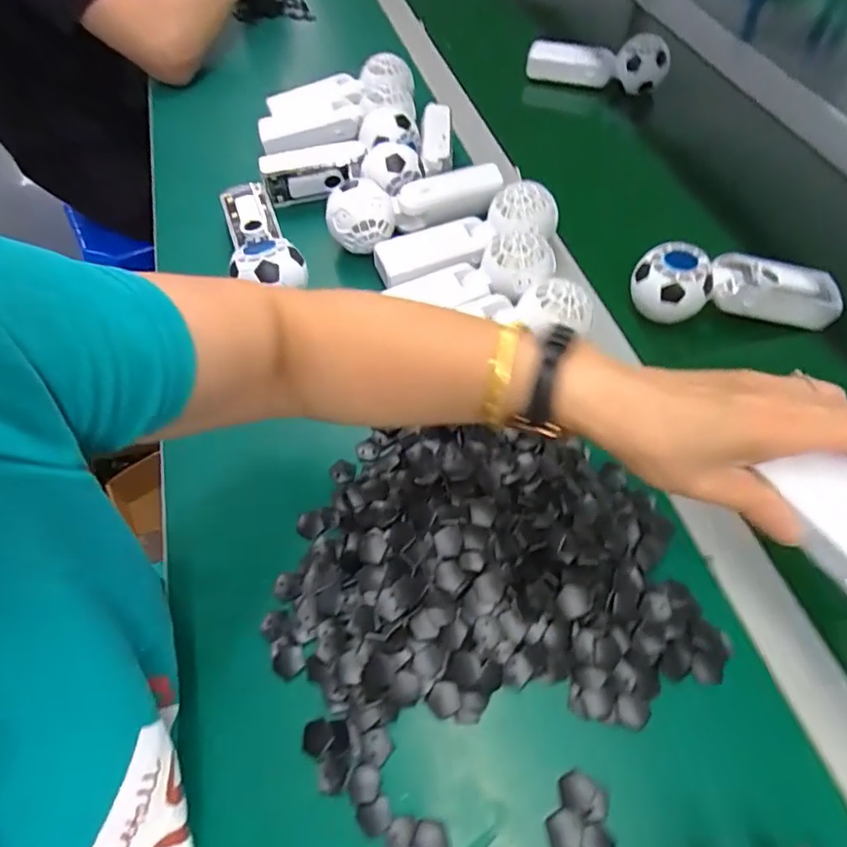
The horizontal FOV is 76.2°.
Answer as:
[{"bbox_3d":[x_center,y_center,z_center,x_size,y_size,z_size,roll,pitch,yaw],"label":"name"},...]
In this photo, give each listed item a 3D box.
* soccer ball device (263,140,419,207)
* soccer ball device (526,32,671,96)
[{"bbox_3d":[-0.080,-0.250,0.535,0.158,0.046,0.058,2,56,16],"label":"soccer ball device"},{"bbox_3d":[0.223,-0.464,0.690,0.175,0.054,0.051,12,57,7],"label":"soccer ball device"}]

